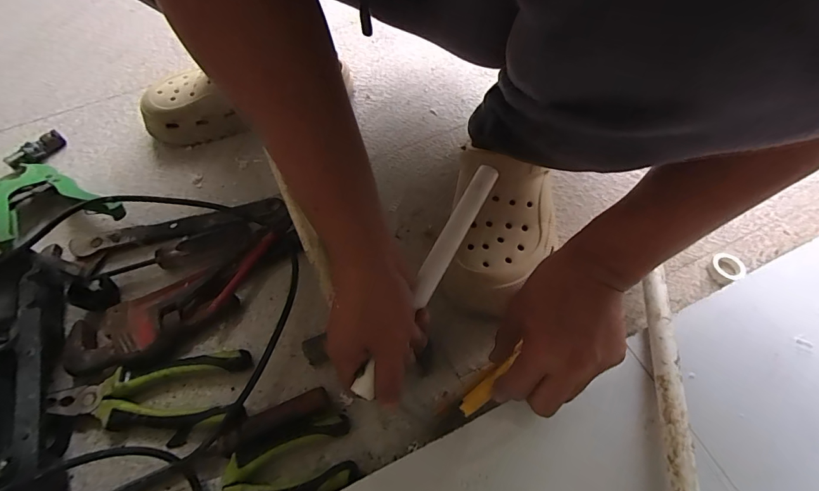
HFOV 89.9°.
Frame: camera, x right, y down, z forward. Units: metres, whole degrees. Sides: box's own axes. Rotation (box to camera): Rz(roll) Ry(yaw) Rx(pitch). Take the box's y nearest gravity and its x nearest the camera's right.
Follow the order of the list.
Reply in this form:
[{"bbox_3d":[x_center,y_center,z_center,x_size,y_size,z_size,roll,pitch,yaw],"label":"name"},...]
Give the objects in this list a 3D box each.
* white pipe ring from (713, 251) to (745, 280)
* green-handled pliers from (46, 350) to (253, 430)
[{"bbox_3d":[0.342,0.023,0.440,0.027,0.007,0.033,-21,57,1],"label":"white pipe ring"},{"bbox_3d":[-0.239,0.141,0.382,0.169,0.024,0.062,-9,61,-3],"label":"green-handled pliers"}]

